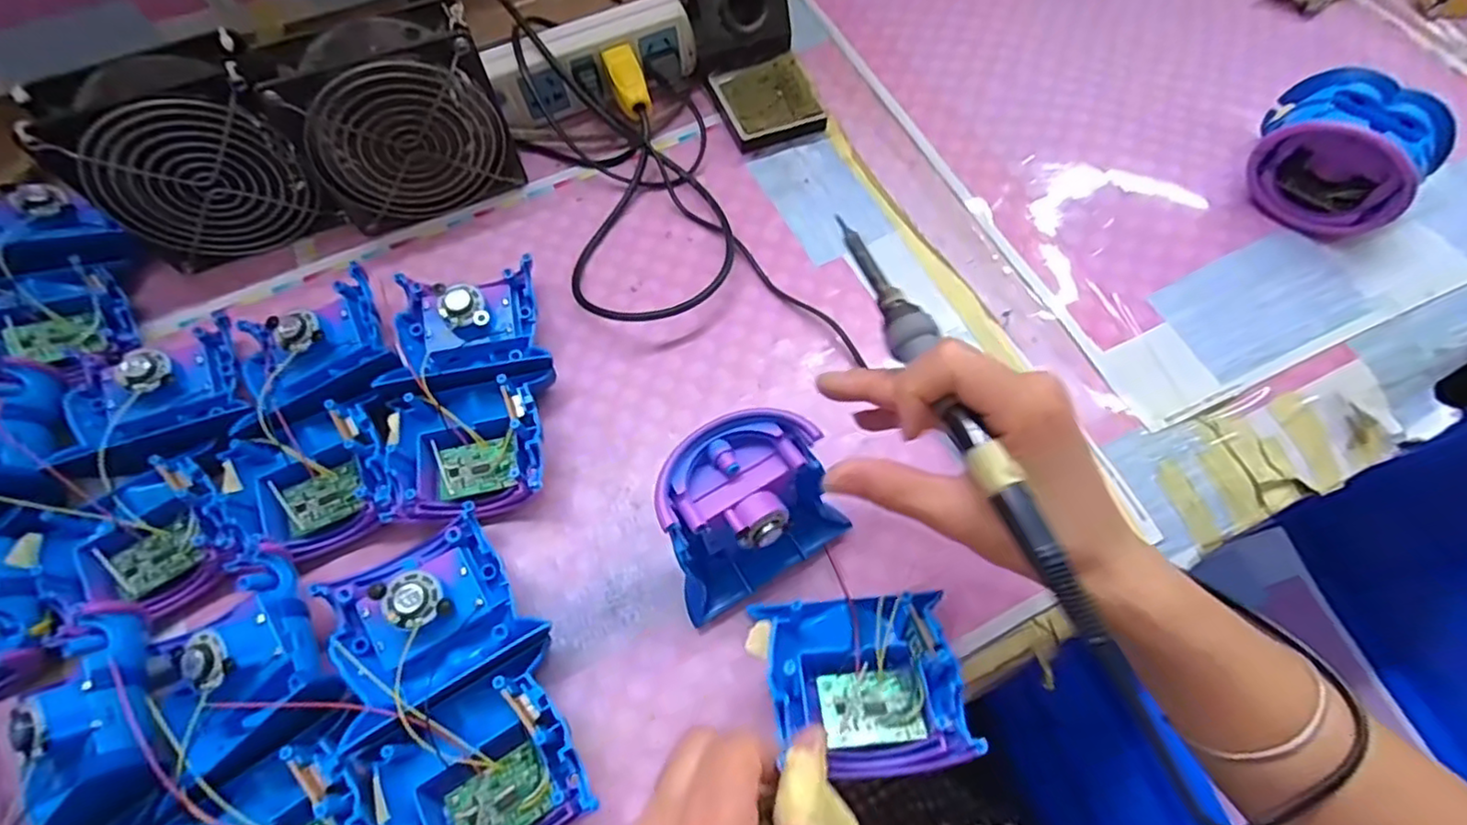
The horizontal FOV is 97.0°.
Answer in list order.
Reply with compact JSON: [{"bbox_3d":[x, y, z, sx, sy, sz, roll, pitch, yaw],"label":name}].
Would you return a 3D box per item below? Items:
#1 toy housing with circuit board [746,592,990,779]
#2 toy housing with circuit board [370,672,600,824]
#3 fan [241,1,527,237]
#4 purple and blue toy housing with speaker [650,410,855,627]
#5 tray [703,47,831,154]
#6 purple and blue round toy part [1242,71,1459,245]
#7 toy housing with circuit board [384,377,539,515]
[{"bbox_3d":[0.058,0.120,0.295,0.084,0.040,0.078,-9,52,10],"label":"toy housing with circuit board"},{"bbox_3d":[-0.113,0.163,0.292,0.085,0.038,0.075,-31,67,-14],"label":"toy housing with circuit board"},{"bbox_3d":[-0.213,-0.185,0.417,0.124,0.115,0.048,-21,65,-9],"label":"fan"},{"bbox_3d":[0.005,0.048,0.322,0.086,0.080,0.061,-30,67,-13],"label":"purple and blue toy housing with speaker"},{"bbox_3d":[0.025,-0.234,0.489,0.071,0.021,0.073,-23,66,-10],"label":"tray"},{"bbox_3d":[0.376,-0.161,0.403,0.088,0.071,0.093,-41,70,-17],"label":"purple and blue round toy part"},{"bbox_3d":[-0.146,0.019,0.362,0.080,0.039,0.079,0,64,1],"label":"toy housing with circuit board"}]

